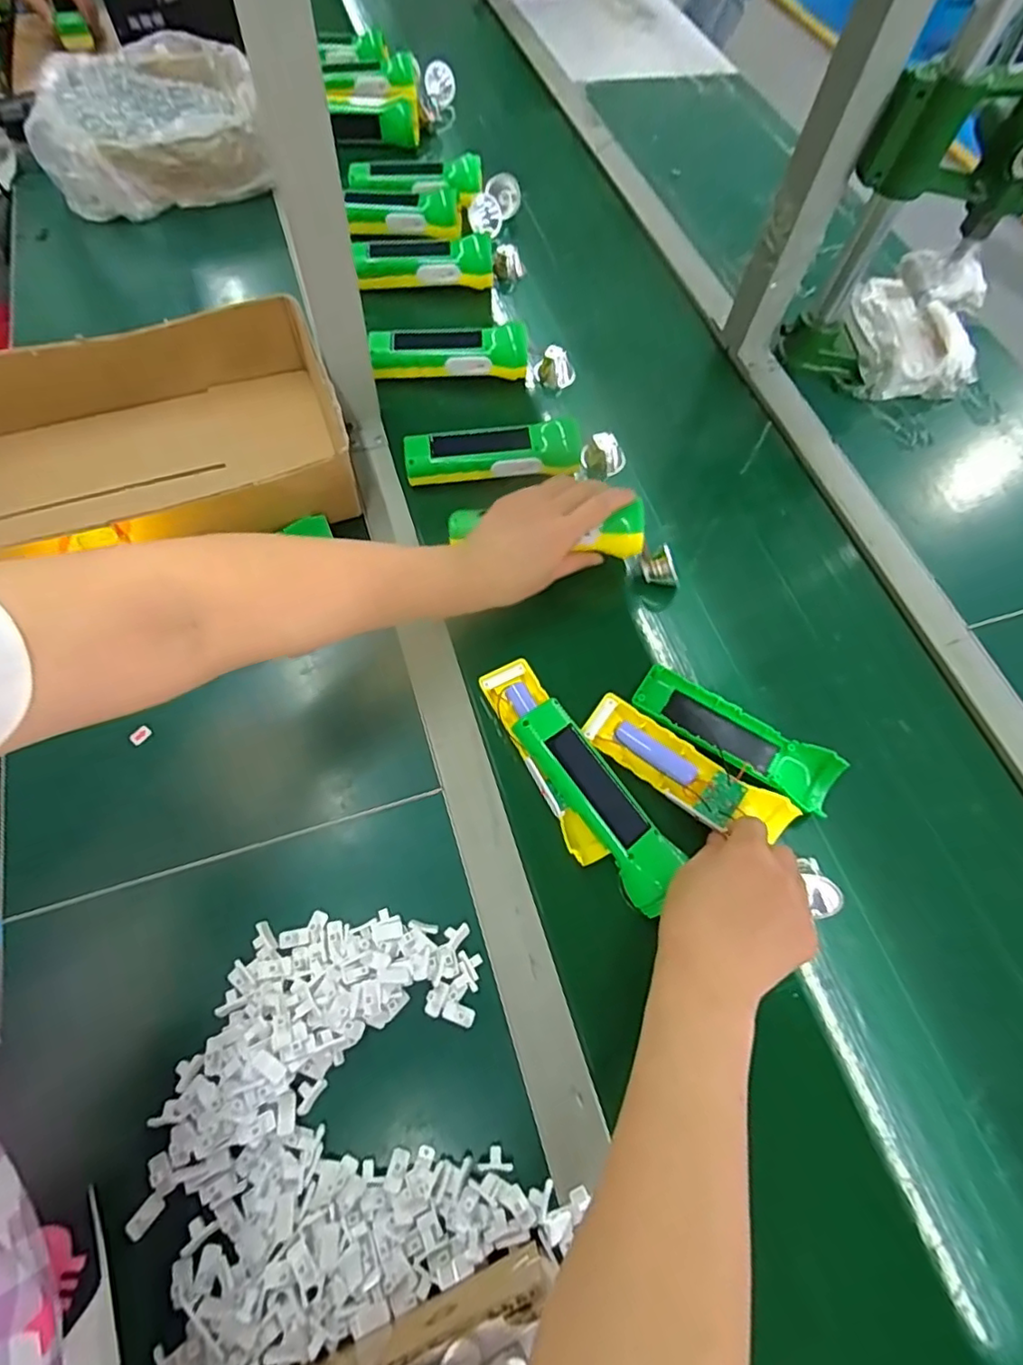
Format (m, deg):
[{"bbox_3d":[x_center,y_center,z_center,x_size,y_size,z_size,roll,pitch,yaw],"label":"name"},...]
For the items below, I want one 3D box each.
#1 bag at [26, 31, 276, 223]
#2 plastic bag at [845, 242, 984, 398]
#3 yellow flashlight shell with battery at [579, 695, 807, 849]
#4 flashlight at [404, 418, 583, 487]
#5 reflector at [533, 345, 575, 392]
[{"bbox_3d":[-0.435,-0.684,0.727,0.249,0.085,0.229,-16,70,-9],"label":"bag"},{"bbox_3d":[0.426,-0.371,0.623,0.142,0.114,0.123,34,68,13],"label":"plastic bag"},{"bbox_3d":[0.129,0.067,0.443,0.159,0.021,0.045,30,67,14],"label":"yellow flashlight shell with battery"},{"bbox_3d":[-0.015,-0.219,0.564,0.167,0.039,0.046,-3,68,-4],"label":"flashlight"},{"bbox_3d":[0.047,-0.341,0.643,0.043,0.043,0.022,2,68,-2],"label":"reflector"}]

